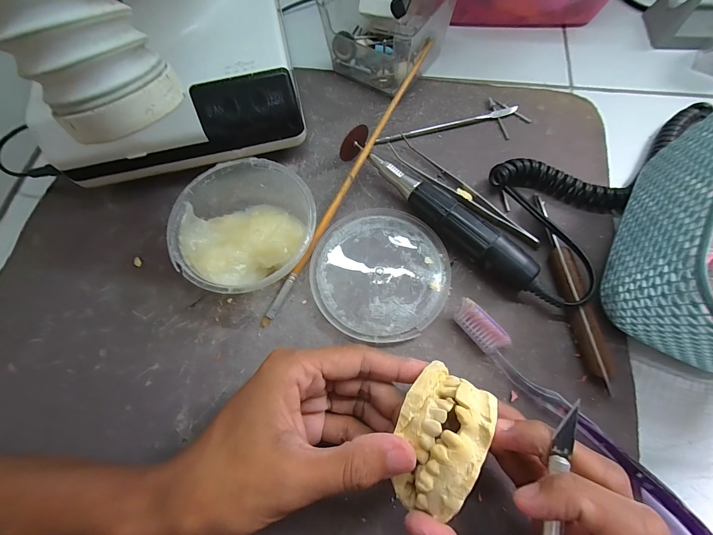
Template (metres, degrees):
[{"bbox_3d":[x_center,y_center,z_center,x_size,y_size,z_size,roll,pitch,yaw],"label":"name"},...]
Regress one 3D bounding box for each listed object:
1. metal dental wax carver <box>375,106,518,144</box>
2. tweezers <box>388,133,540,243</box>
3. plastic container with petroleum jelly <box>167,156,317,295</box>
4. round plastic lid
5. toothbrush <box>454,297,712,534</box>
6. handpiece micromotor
[{"bbox_3d":[0.083,-0.131,0.280,0.134,0.007,0.012,-15,71,-3],"label":"metal dental wax carver"},{"bbox_3d":[0.087,-0.064,0.256,0.140,0.009,0.020,42,77,14],"label":"tweezers"},{"bbox_3d":[-0.084,-0.036,0.235,0.097,0.042,0.116,-23,72,-6],"label":"plastic container with petroleum jelly"},{"bbox_3d":[0.018,0.002,0.238,0.101,0.005,0.105,-1,71,2],"label":"round plastic lid"},{"bbox_3d":[0.135,0.093,0.194,0.017,0.020,0.185,-41,75,-11],"label":"toothbrush"},{"bbox_3d":[0.058,-0.048,0.241,0.027,0.028,0.178,-43,75,-12],"label":"handpiece micromotor"}]

